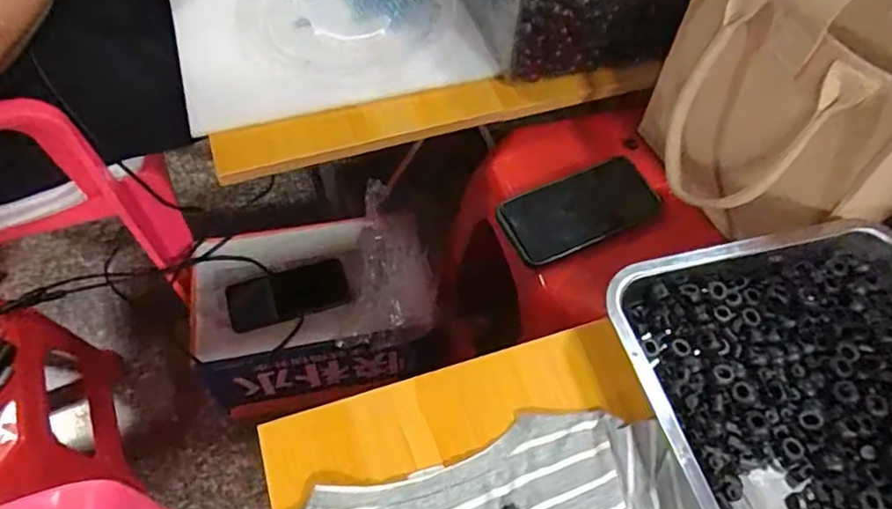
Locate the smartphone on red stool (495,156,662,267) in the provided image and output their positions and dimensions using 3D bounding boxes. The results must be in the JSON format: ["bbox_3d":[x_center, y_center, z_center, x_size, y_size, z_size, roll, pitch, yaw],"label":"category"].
[{"bbox_3d":[0.136,-0.045,0.609,0.161,0.011,0.071,-24,79,-14],"label":"smartphone on red stool"}]

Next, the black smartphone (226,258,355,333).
[{"bbox_3d":[-0.221,0.055,0.861,0.161,0.012,0.081,-16,60,-13],"label":"black smartphone"}]

